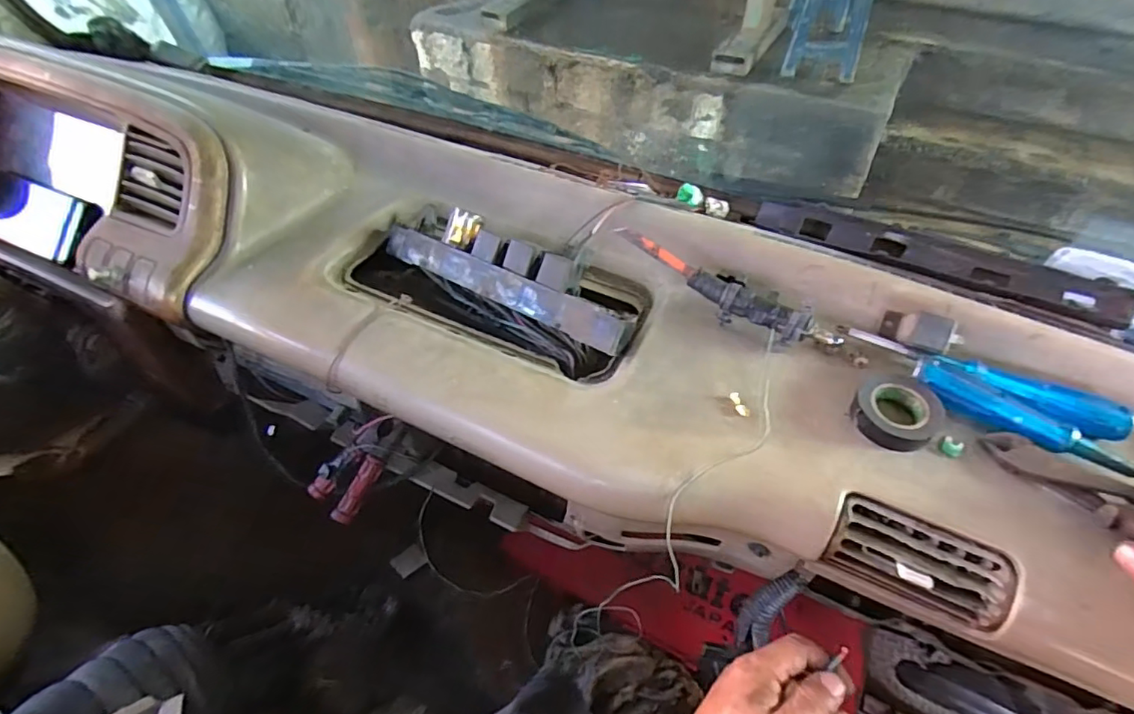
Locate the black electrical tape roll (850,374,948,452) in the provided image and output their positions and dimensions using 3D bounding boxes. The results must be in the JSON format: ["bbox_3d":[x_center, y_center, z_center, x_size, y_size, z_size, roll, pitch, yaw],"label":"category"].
[{"bbox_3d":[0.243,0.039,0.410,0.056,0.020,0.057,1,48,-1],"label":"black electrical tape roll"}]

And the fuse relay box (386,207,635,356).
[{"bbox_3d":[-0.057,-0.083,0.514,0.272,0.049,0.058,28,53,22],"label":"fuse relay box"}]

